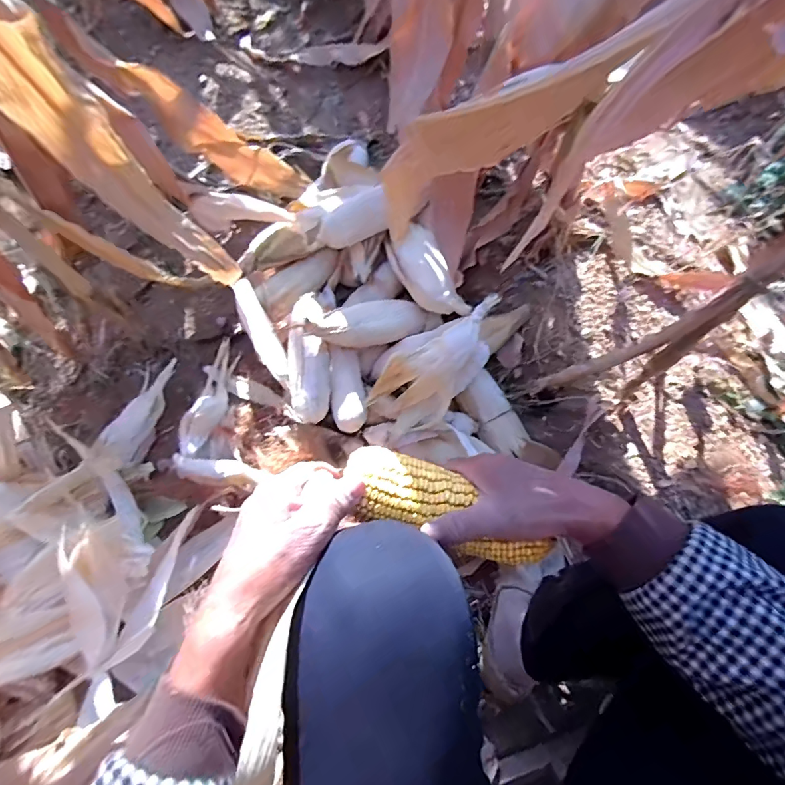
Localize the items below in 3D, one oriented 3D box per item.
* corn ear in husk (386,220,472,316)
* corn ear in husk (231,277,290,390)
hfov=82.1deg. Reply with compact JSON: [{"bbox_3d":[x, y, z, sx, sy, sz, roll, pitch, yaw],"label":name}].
[{"bbox_3d":[0.056,-0.210,0.789,0.080,0.053,0.202,-22,70,-6],"label":"corn ear in husk"},{"bbox_3d":[-0.220,-0.101,0.762,0.041,0.033,0.202,-28,70,-8],"label":"corn ear in husk"}]

